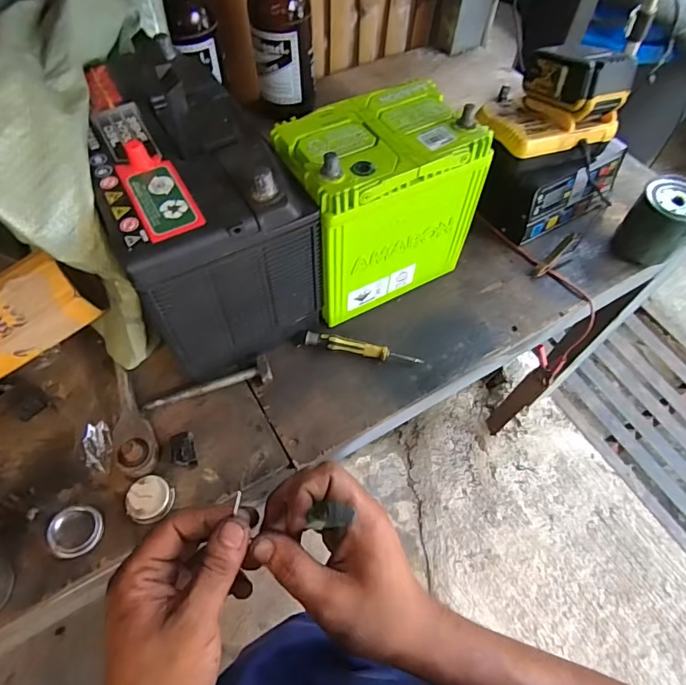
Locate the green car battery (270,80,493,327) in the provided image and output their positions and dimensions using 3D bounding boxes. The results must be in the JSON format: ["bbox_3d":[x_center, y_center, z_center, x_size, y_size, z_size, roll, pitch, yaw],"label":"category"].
[{"bbox_3d":[0.036,-0.152,0.529,0.193,0.201,0.128,-25,62,-16],"label":"green car battery"}]

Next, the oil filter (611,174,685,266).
[{"bbox_3d":[0.417,-0.157,0.604,0.080,0.089,0.079,41,66,21],"label":"oil filter"}]

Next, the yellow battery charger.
[{"bbox_3d":[0.249,-0.293,0.545,0.140,0.093,0.108,-18,61,-12],"label":"yellow battery charger"}]

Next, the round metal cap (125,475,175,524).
[{"bbox_3d":[-0.188,0.154,0.449,0.041,0.015,0.043,1,59,-1],"label":"round metal cap"}]

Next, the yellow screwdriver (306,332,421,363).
[{"bbox_3d":[0.024,0.008,0.537,0.136,0.018,0.014,10,59,4],"label":"yellow screwdriver"}]

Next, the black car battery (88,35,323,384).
[{"bbox_3d":[-0.157,-0.142,0.510,0.166,0.214,0.278,-23,62,-15],"label":"black car battery"}]

